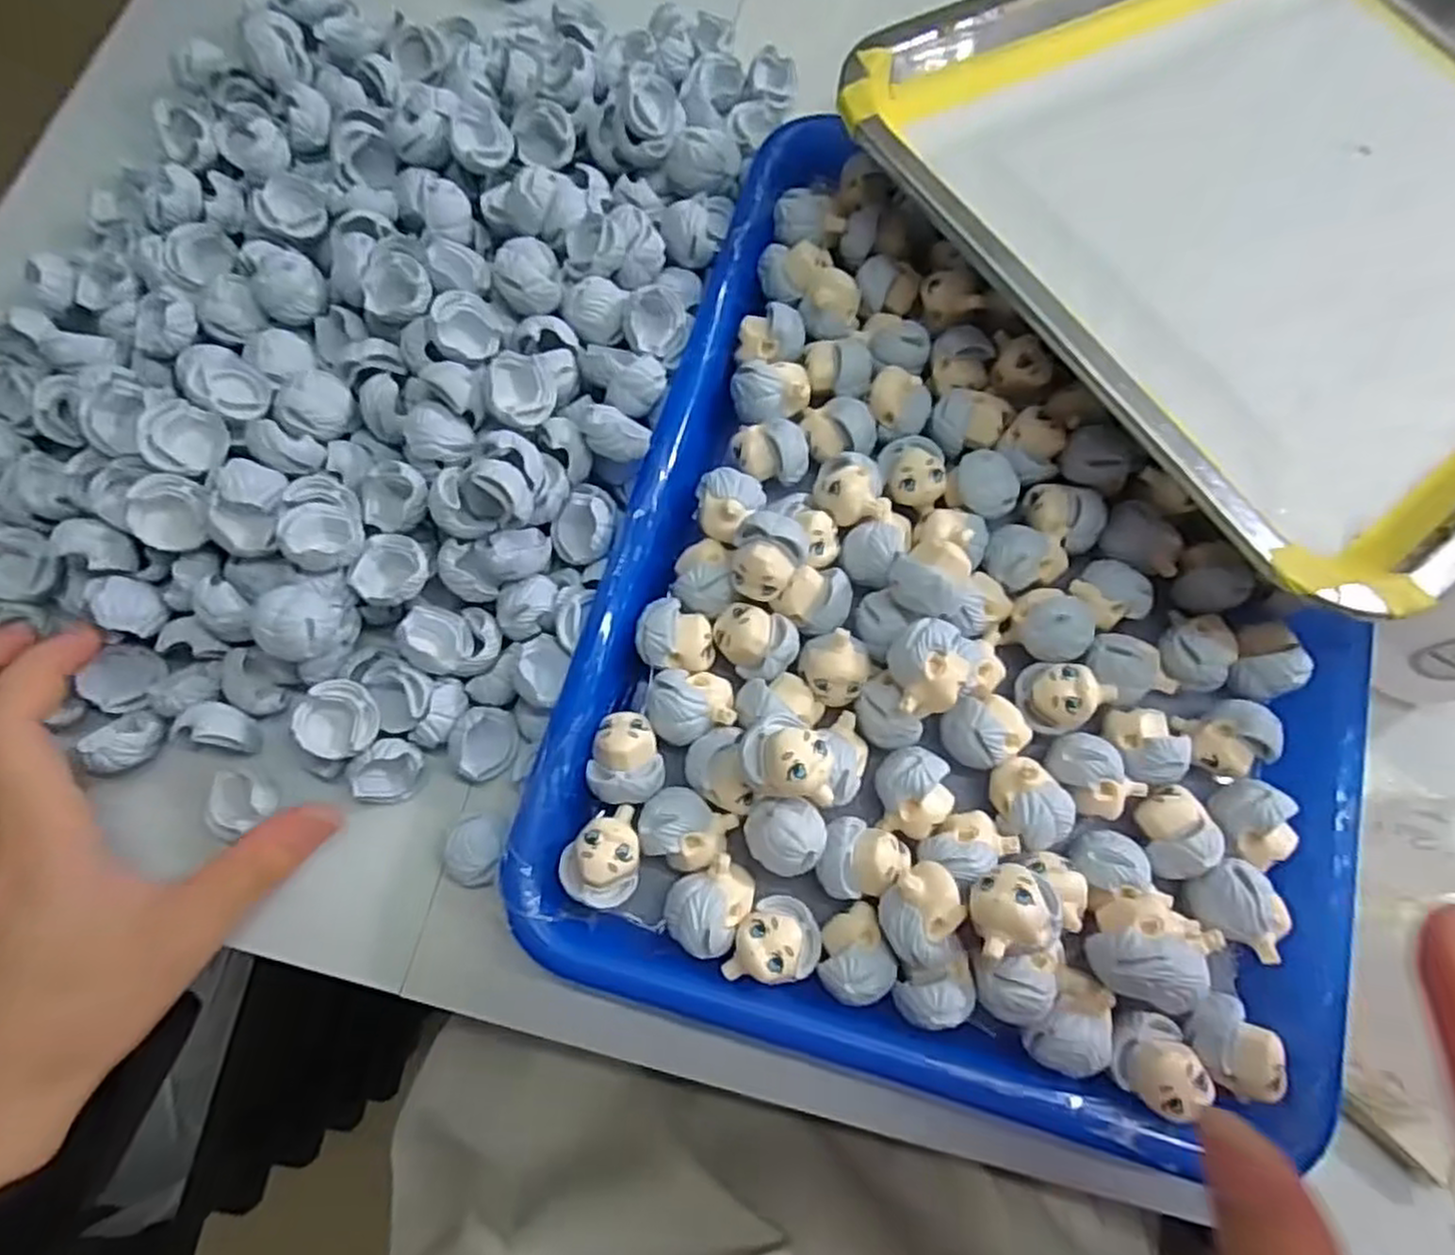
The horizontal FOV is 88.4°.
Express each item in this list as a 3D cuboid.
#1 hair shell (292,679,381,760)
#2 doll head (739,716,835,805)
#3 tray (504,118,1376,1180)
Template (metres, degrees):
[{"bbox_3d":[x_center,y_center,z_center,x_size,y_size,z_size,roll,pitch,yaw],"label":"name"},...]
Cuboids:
[{"bbox_3d":[-0.124,0.029,0.240,0.021,0.012,0.024,15,75,3],"label":"hair shell"},{"bbox_3d":[0.018,0.040,0.223,0.027,0.027,0.023,9,75,2],"label":"doll head"},{"bbox_3d":[0.087,-0.015,0.252,0.244,0.036,0.306,16,75,4],"label":"tray"}]

